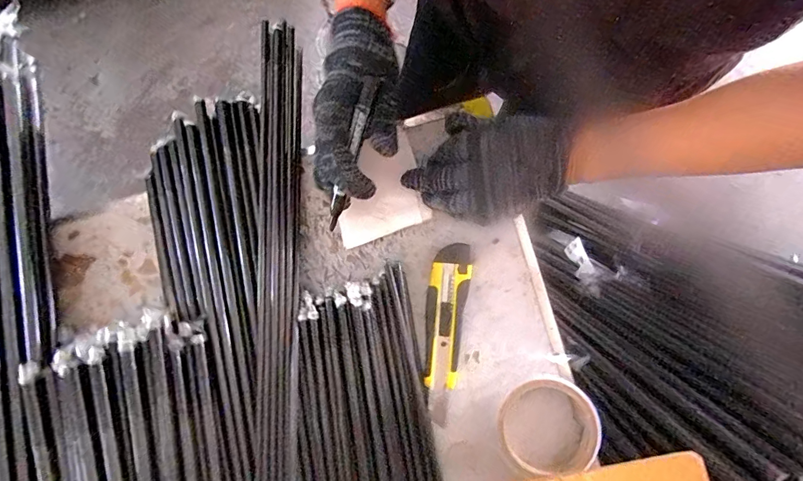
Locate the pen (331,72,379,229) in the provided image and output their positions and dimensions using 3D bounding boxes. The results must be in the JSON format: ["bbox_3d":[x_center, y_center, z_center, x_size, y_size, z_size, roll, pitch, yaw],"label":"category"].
[{"bbox_3d":[-0.042,-0.068,0.337,0.014,0.011,0.127,20,109,2],"label":"pen"}]

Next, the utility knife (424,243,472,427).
[{"bbox_3d":[0.042,0.088,0.385,0.038,0.016,0.168,6,84,2],"label":"utility knife"}]

